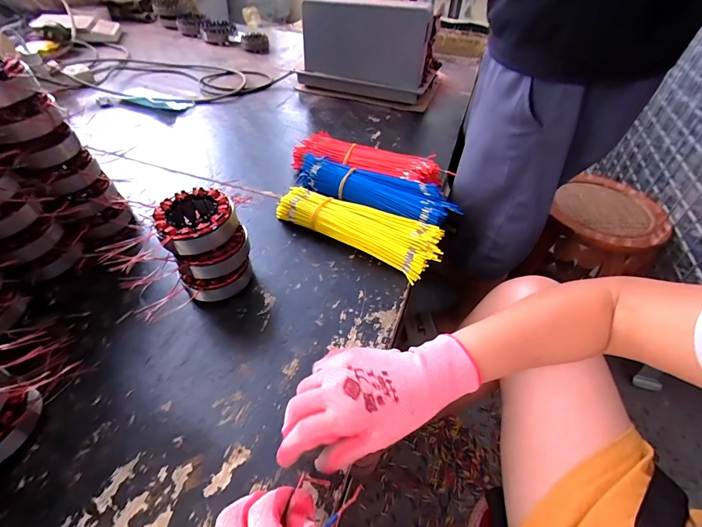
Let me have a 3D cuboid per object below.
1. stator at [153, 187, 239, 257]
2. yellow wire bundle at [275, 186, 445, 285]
[{"bbox_3d":[-0.180,-0.052,0.412,0.082,0.034,0.082,2,46,-2],"label":"stator"},{"bbox_3d":[0.014,-0.054,0.533,0.249,0.045,0.089,24,49,18],"label":"yellow wire bundle"}]

